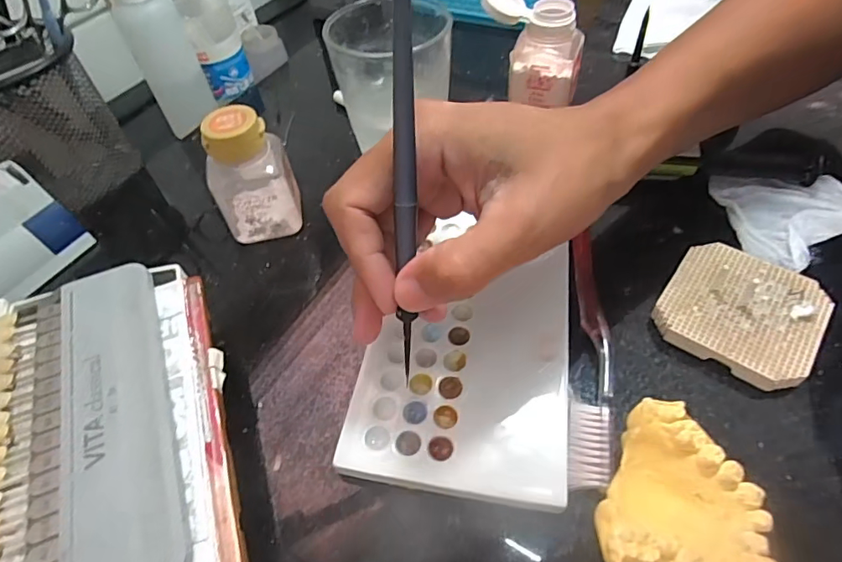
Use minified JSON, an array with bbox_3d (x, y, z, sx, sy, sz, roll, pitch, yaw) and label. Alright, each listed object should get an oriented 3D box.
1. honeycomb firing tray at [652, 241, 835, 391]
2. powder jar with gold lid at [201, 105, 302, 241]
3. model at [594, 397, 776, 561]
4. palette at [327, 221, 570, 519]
[{"bbox_3d":[0.153,0.014,0.244,0.065,0.012,0.068,30,59,25],"label":"honeycomb firing tray"},{"bbox_3d":[-0.094,-0.057,0.286,0.045,0.076,0.031,-21,52,-12],"label":"powder jar with gold lid"},{"bbox_3d":[0.091,0.082,0.179,0.049,0.036,0.065,23,57,22],"label":"model"},{"bbox_3d":[0.021,0.036,0.238,0.092,0.011,0.124,6,54,10],"label":"palette"}]

